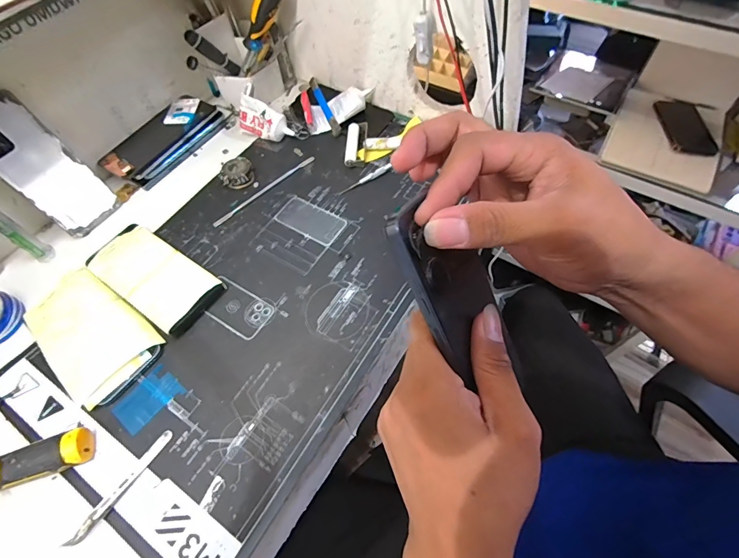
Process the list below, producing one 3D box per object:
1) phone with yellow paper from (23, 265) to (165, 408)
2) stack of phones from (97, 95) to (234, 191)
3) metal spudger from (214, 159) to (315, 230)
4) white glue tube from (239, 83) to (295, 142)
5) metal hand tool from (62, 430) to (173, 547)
[{"bbox_3d":[-0.310,0.056,0.423,0.161,0.020,0.094,36,68,21],"label":"phone with yellow paper"},{"bbox_3d":[-0.299,-0.214,0.576,0.074,0.034,0.194,30,66,19],"label":"stack of phones"},{"bbox_3d":[-0.144,-0.124,0.532,0.168,0.004,0.012,-41,66,-18],"label":"metal spudger"},{"bbox_3d":[-0.154,-0.234,0.562,0.079,0.060,0.034,31,66,19],"label":"white glue tube"},{"bbox_3d":[-0.223,0.186,0.346,0.012,0.010,0.107,29,66,18],"label":"metal hand tool"}]

